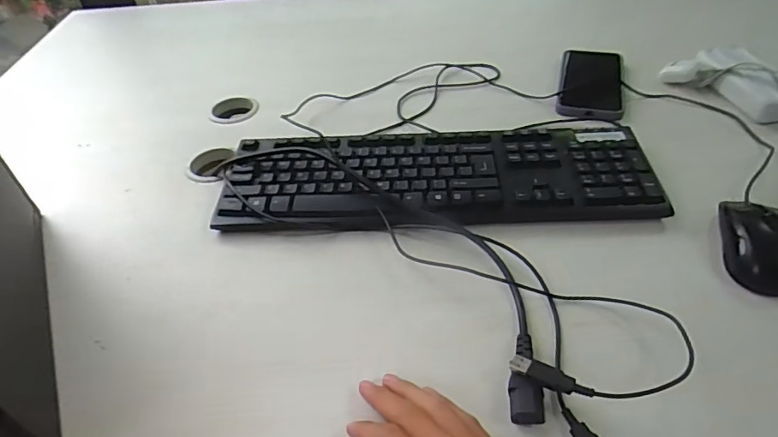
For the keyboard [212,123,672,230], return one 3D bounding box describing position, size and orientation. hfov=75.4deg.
[{"bbox_3d":[0.048,-0.047,0.540,0.441,0.029,0.139,-1,44,5],"label":"keyboard"}]

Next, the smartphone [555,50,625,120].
[{"bbox_3d":[0.269,-0.180,0.668,0.082,0.015,0.152,9,46,15],"label":"smartphone"}]

